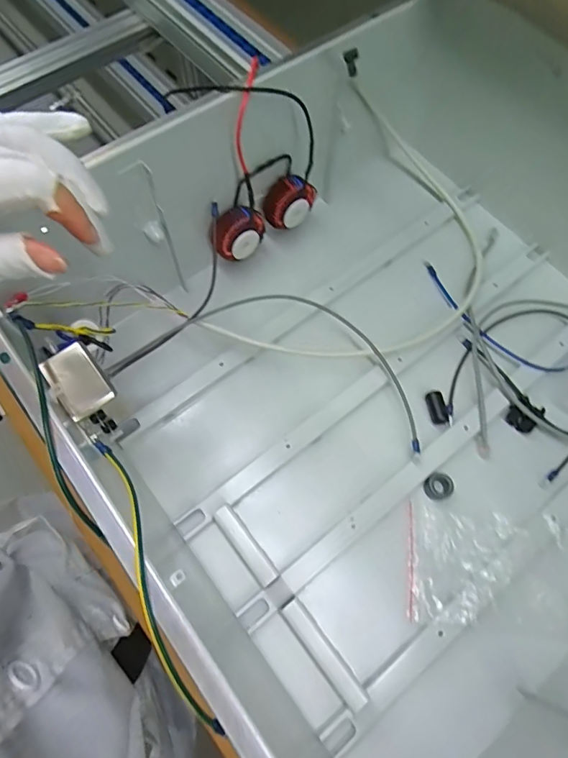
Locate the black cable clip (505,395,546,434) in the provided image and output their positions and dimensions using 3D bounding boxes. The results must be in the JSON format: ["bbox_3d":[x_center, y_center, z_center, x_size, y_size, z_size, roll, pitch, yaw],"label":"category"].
[{"bbox_3d":[0.285,0.043,0.549,0.034,0.007,0.040,42,73,12],"label":"black cable clip"}]

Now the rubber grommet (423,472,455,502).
[{"bbox_3d":[0.172,0.118,0.509,0.031,0.011,0.028,-31,74,-14],"label":"rubber grommet"}]

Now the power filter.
[{"bbox_3d":[-0.160,0.008,0.370,0.039,0.030,0.081,-34,72,-15],"label":"power filter"}]

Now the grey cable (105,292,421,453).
[{"bbox_3d":[0.000,-0.040,0.530,0.337,0.067,0.173,10,69,1],"label":"grey cable"}]

